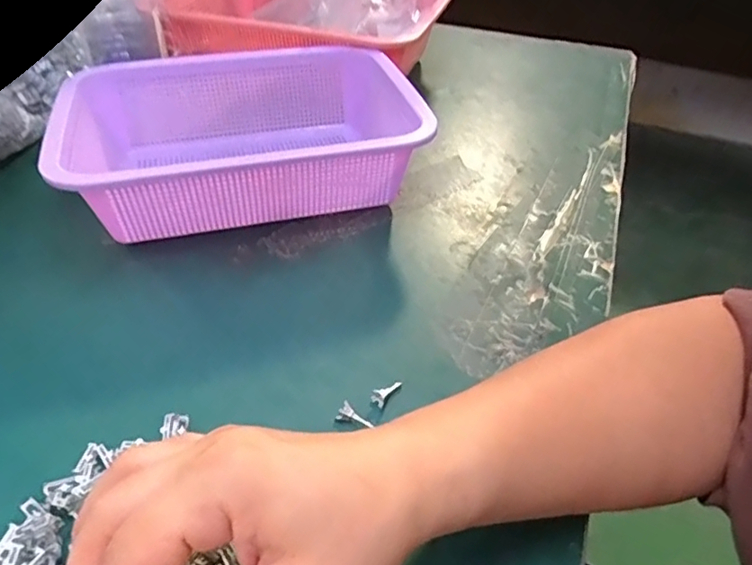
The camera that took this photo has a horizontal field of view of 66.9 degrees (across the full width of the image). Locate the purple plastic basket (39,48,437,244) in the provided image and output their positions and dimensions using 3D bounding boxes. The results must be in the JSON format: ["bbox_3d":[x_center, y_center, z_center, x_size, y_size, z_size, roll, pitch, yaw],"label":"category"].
[{"bbox_3d":[-0.100,-0.109,0.448,0.254,0.078,0.171,-7,43,-12],"label":"purple plastic basket"}]

